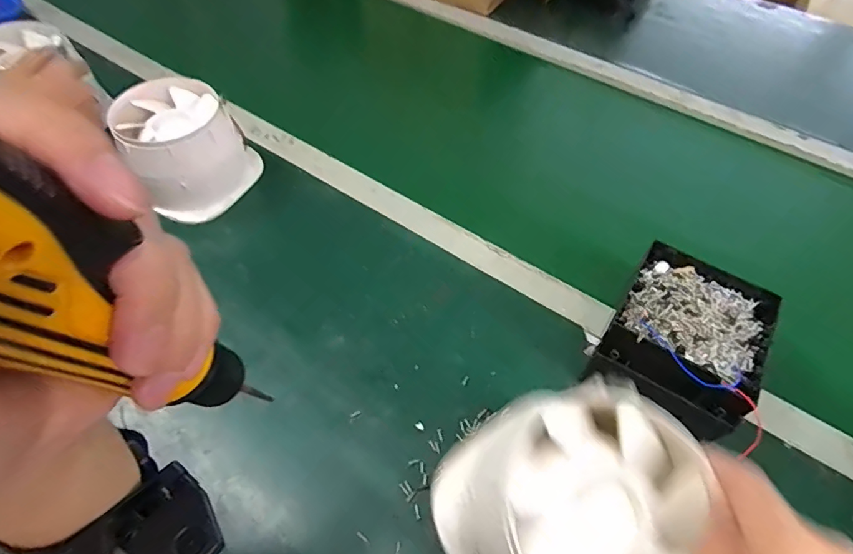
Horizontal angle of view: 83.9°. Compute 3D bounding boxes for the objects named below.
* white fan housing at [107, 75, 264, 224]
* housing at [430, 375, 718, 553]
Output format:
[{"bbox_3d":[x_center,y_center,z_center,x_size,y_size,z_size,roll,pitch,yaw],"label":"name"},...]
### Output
[{"bbox_3d":[-0.276,-0.154,0.556,0.132,0.096,0.128,-31,61,-22],"label":"white fan housing"},{"bbox_3d":[0.081,0.133,0.265,0.122,0.094,0.126,-27,60,-20],"label":"housing"}]

